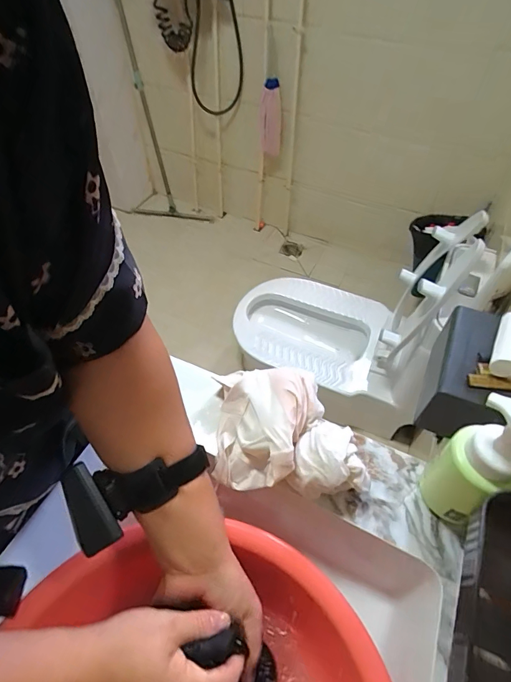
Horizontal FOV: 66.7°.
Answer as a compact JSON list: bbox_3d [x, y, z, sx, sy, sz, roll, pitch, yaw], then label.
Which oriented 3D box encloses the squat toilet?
[{"bbox_3d":[0.197,-0.036,1.373,0.540,0.139,0.419,18,53,14],"label":"squat toilet"}]

